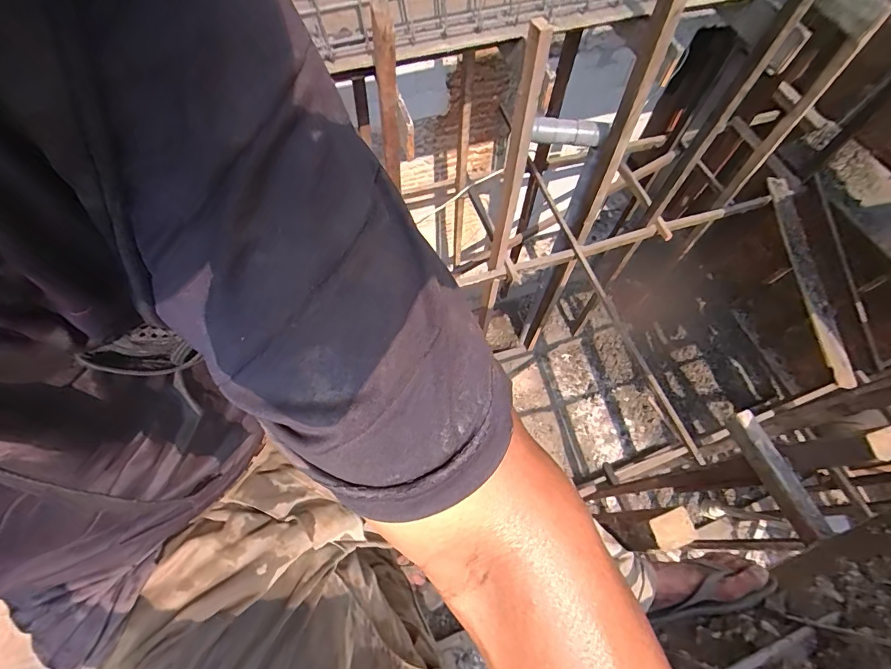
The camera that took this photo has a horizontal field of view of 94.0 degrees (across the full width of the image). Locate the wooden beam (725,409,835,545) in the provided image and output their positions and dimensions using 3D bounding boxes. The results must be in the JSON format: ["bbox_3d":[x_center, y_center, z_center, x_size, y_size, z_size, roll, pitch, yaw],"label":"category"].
[{"bbox_3d":[0.727,0.307,0.923,0.046,0.067,0.270,-18,67,-11],"label":"wooden beam"}]

